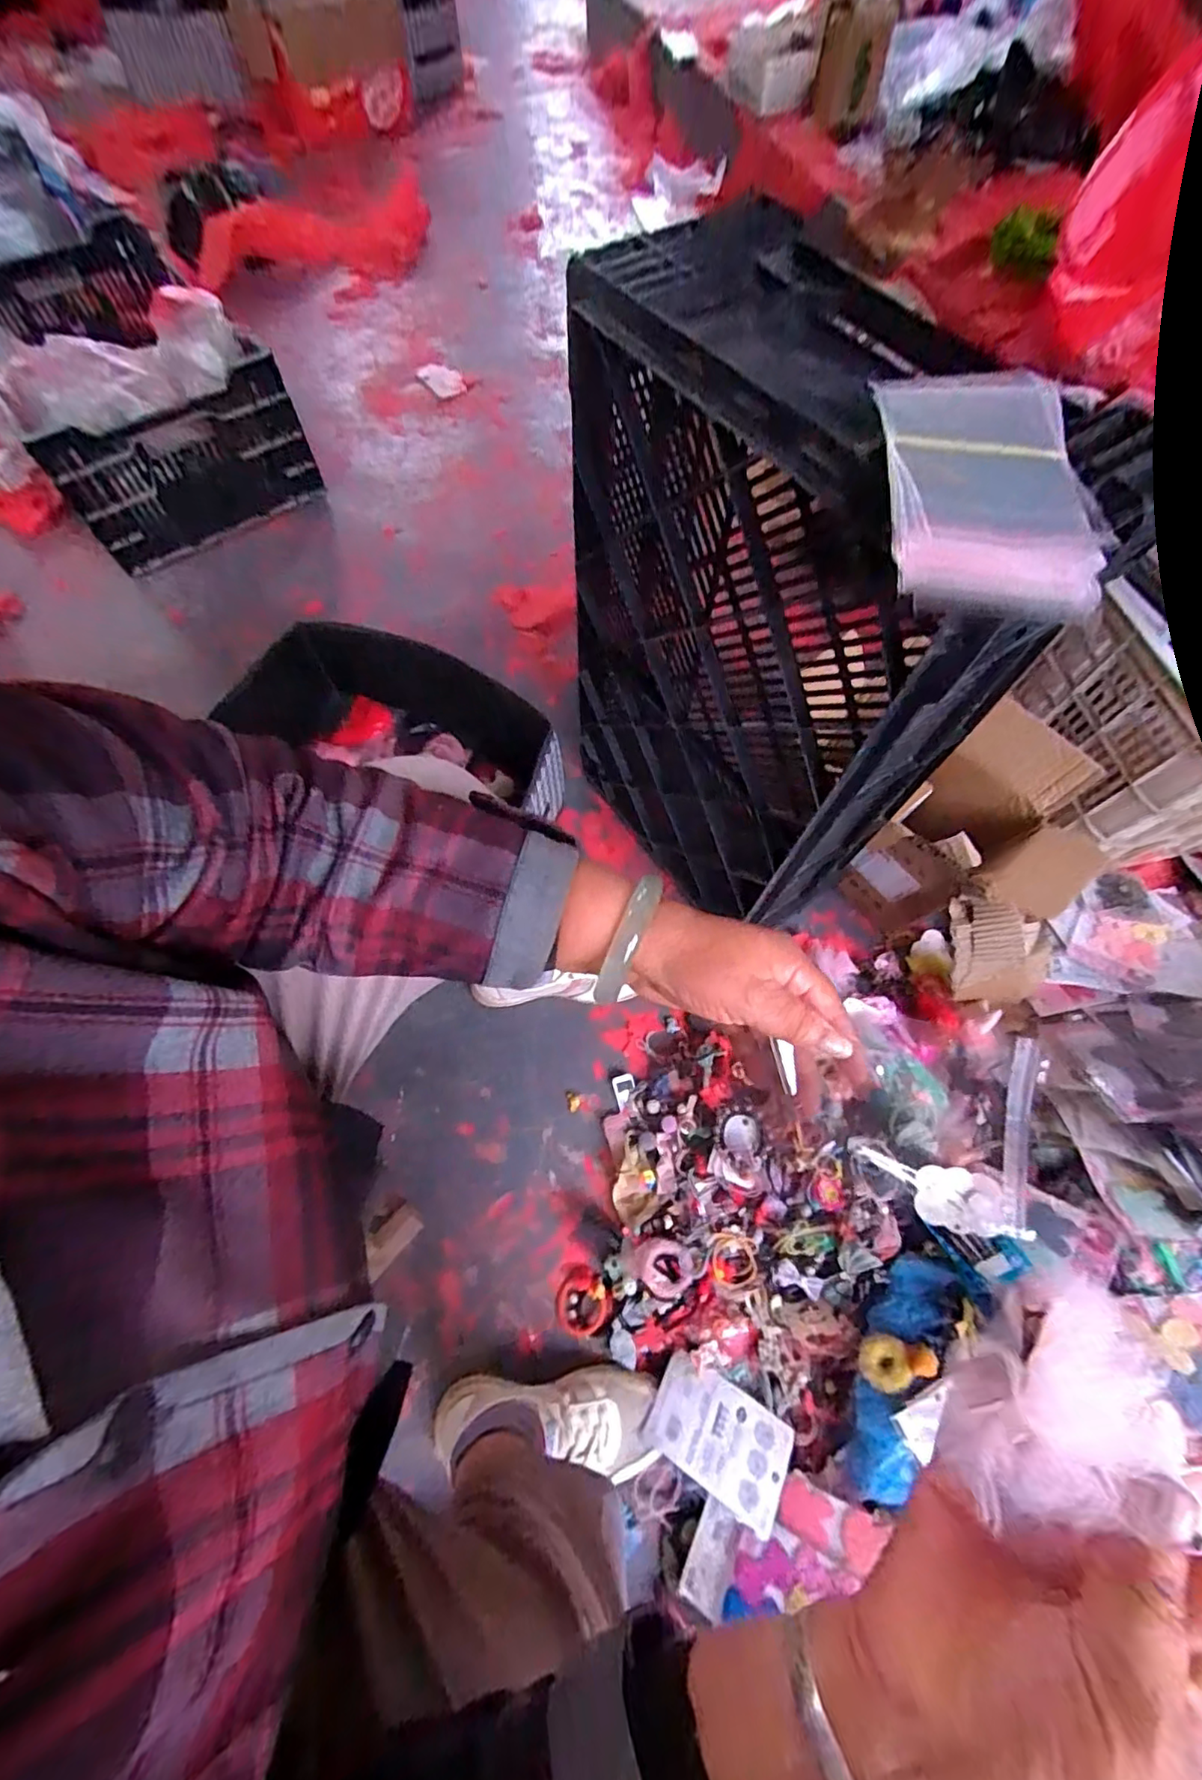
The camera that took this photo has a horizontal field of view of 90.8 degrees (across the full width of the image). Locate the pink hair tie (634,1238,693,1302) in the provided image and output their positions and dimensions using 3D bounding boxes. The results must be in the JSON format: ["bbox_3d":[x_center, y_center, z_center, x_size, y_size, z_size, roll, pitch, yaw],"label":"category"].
[{"bbox_3d":[0.068,0.415,0.653,0.065,0.022,0.054,29,70,10],"label":"pink hair tie"}]

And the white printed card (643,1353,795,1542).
[{"bbox_3d":[0.119,0.552,0.601,0.136,0.007,0.093,25,36,21],"label":"white printed card"}]

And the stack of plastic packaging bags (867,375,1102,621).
[{"bbox_3d":[0.193,-0.209,0.306,0.095,0.025,0.157,6,67,1],"label":"stack of plastic packaging bags"}]

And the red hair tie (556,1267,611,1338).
[{"bbox_3d":[-0.021,0.463,0.662,0.058,0.010,0.058,1,67,-1],"label":"red hair tie"}]

